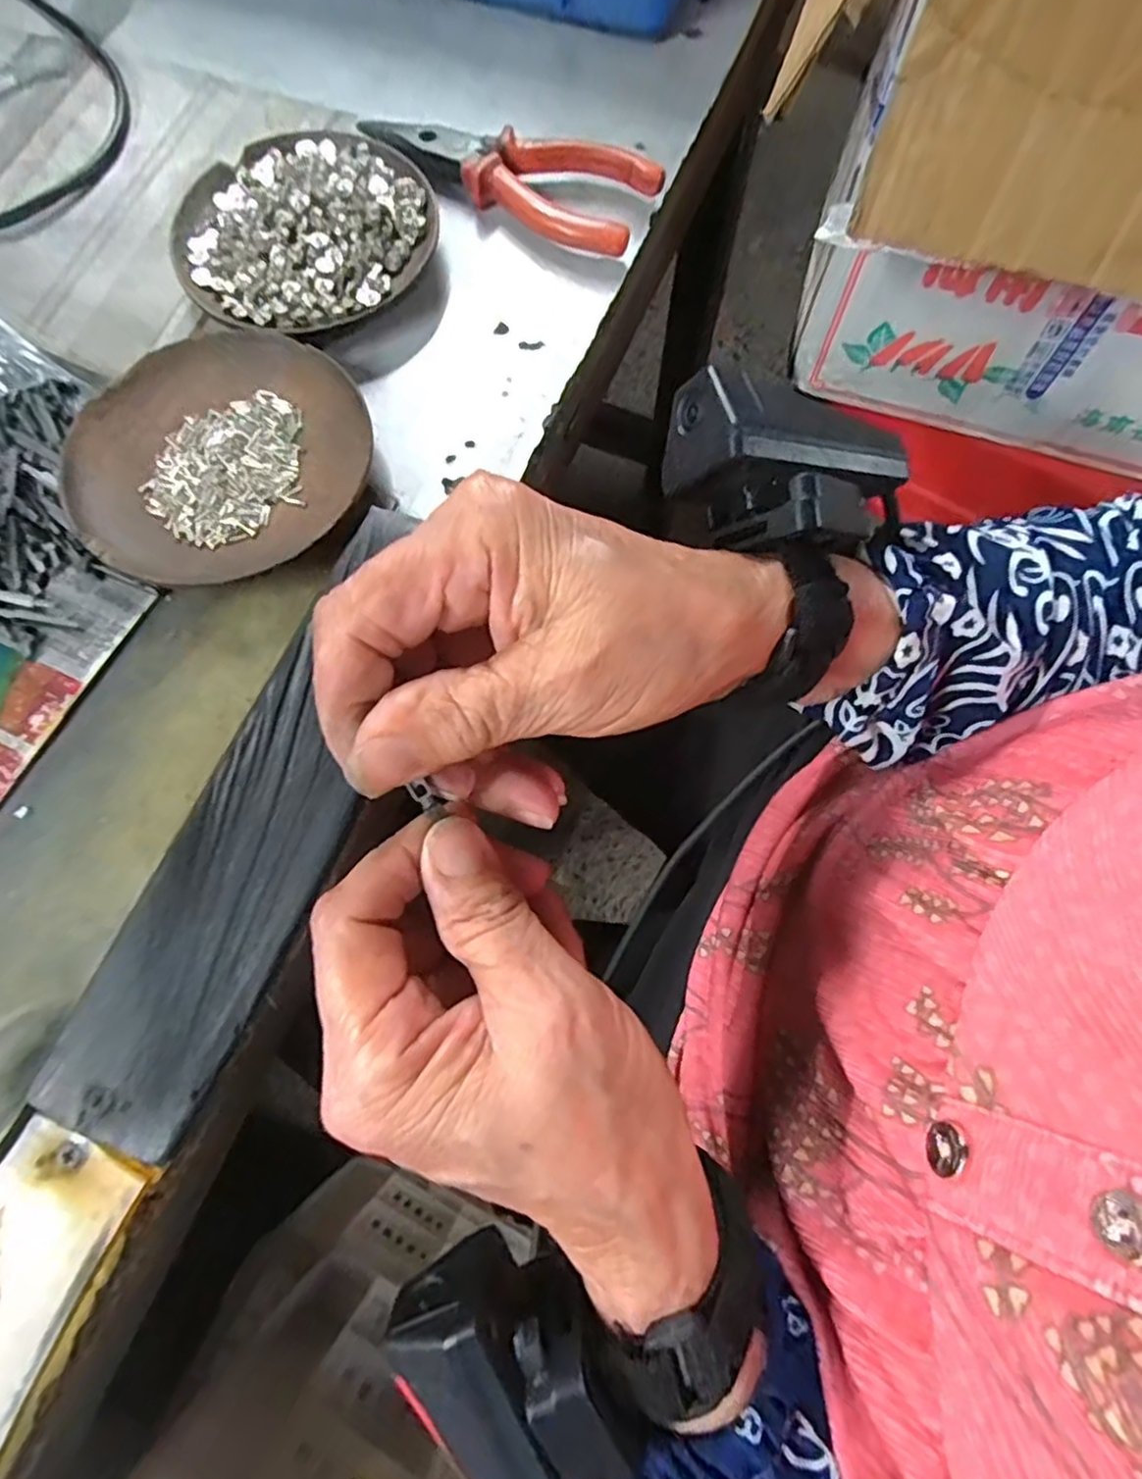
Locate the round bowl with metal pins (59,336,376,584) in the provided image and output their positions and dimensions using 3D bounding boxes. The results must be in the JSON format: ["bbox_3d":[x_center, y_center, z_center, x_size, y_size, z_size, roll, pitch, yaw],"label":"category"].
[{"bbox_3d":[-0.137,-0.112,0.271,0.112,0.019,0.101,-32,75,-9],"label":"round bowl with metal pins"}]

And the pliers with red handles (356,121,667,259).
[{"bbox_3d":[-0.027,-0.267,0.320,0.135,0.019,0.048,29,75,9],"label":"pliers with red handles"}]

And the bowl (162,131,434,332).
[{"bbox_3d":[-0.118,-0.225,0.303,0.111,0.025,0.108,0,73,1],"label":"bowl"}]

